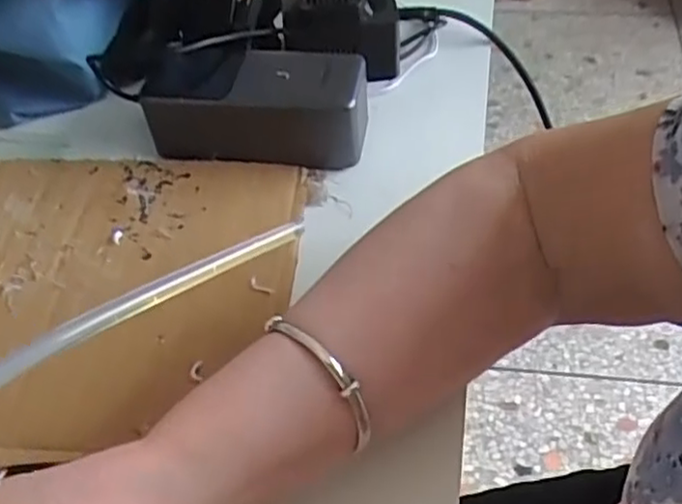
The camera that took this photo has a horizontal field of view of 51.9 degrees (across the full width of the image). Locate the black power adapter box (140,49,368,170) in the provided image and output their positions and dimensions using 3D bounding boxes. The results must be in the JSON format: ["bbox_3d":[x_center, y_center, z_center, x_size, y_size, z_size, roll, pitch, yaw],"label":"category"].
[{"bbox_3d":[-0.050,-0.090,0.423,0.135,0.046,0.057,3,50,8],"label":"black power adapter box"}]

